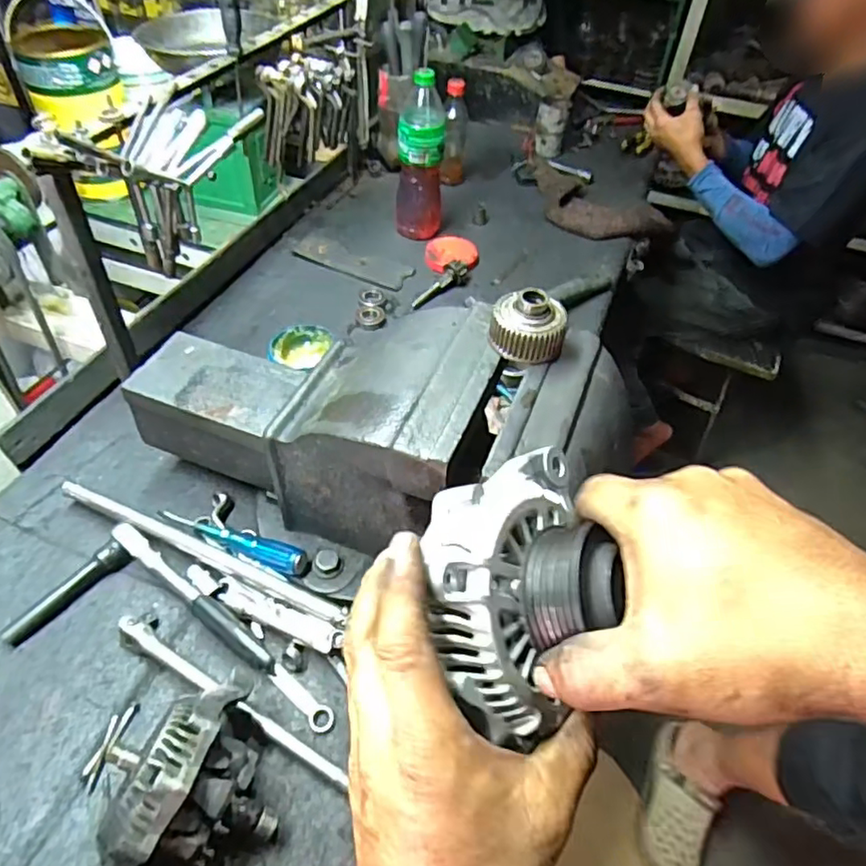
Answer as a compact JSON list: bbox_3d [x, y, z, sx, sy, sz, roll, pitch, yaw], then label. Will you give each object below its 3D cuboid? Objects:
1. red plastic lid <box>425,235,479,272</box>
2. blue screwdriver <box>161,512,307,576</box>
[{"bbox_3d":[0.033,-0.301,1.038,0.087,0.023,0.090,-1,49,-6],"label":"red plastic lid"},{"bbox_3d":[-0.218,0.115,0.667,0.198,0.023,0.024,13,47,25],"label":"blue screwdriver"}]

